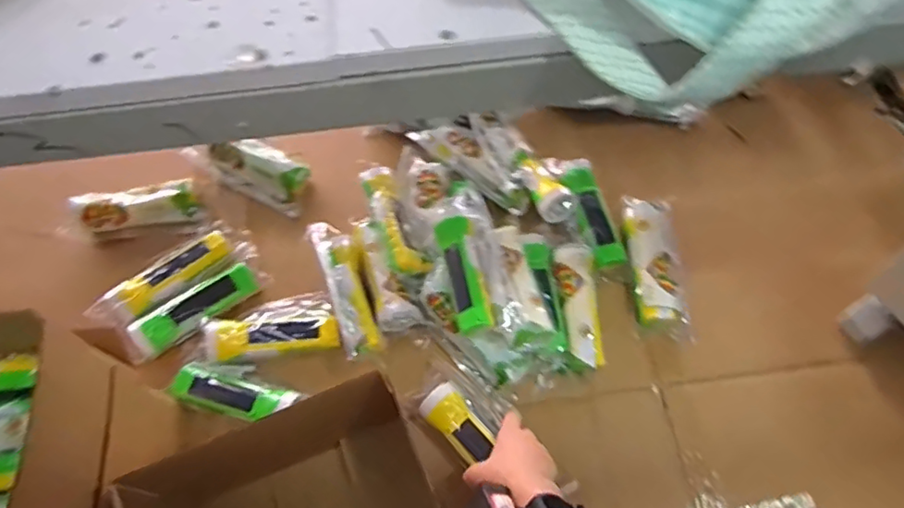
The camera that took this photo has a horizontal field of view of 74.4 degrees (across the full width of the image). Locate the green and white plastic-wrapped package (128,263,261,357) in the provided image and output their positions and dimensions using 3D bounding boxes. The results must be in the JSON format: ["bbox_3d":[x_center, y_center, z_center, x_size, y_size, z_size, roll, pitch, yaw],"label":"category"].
[{"bbox_3d":[-0.347,0.072,0.805,0.167,0.028,0.053,-38,66,-17],"label":"green and white plastic-wrapped package"}]

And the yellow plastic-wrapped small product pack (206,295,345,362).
[{"bbox_3d":[-0.233,0.090,0.784,0.163,0.041,0.083,-8,61,-1],"label":"yellow plastic-wrapped small product pack"}]

